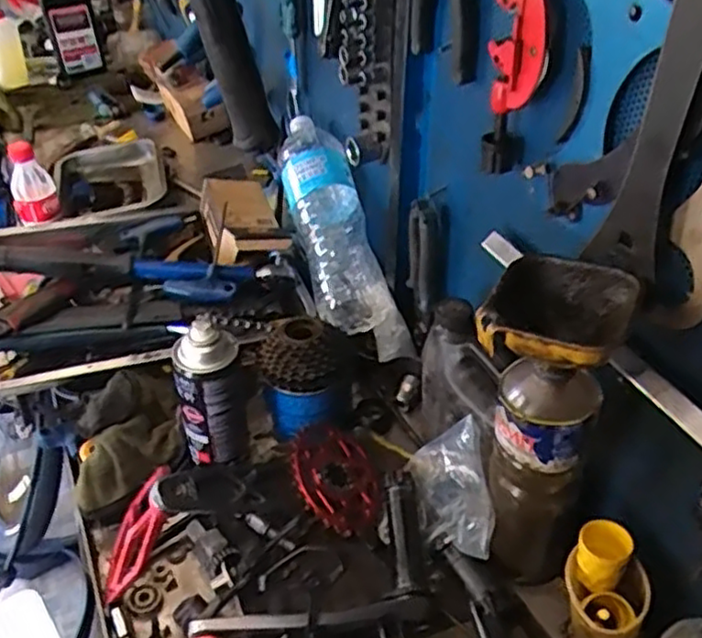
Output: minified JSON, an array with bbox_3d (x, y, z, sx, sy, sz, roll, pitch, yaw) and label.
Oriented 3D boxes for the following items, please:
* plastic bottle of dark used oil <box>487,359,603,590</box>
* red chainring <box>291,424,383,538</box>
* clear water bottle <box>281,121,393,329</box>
[{"bbox_3d":[0.148,0.137,0.585,0.076,0.237,0.061,12,41,15],"label":"plastic bottle of dark used oil"},{"bbox_3d":[-0.015,0.157,0.704,0.100,0.010,0.117,30,36,-20],"label":"red chainring"},{"bbox_3d":[-0.023,-0.130,0.888,0.093,0.067,0.303,-11,69,-12],"label":"clear water bottle"}]

